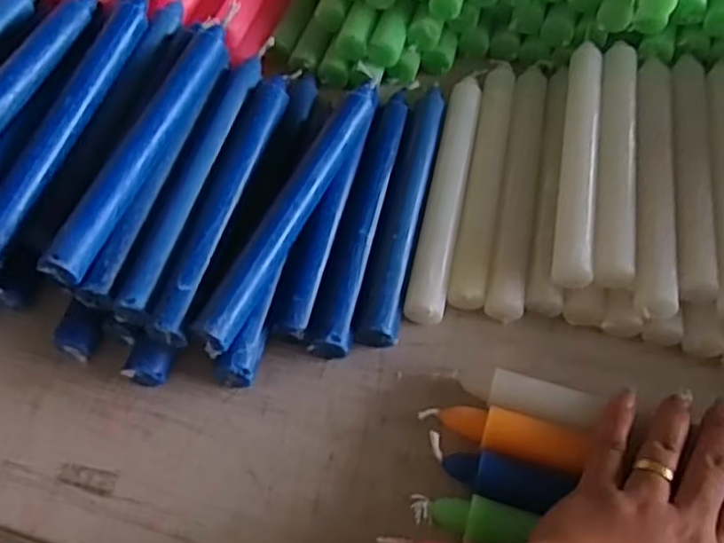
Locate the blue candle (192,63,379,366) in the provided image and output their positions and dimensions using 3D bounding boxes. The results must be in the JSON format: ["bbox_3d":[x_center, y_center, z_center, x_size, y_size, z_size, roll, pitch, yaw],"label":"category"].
[{"bbox_3d":[-0.036,-0.044,0.416,0.020,0.027,0.214,21,59,14],"label":"blue candle"}]

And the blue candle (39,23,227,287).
[{"bbox_3d":[-0.128,-0.081,0.413,0.019,0.019,0.202,14,58,10],"label":"blue candle"}]

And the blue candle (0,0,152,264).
[{"bbox_3d":[-0.174,-0.102,0.423,0.020,0.024,0.221,13,58,9],"label":"blue candle"}]

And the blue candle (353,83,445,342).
[{"bbox_3d":[0.028,-0.042,0.435,0.022,0.021,0.198,10,57,7],"label":"blue candle"}]

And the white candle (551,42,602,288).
[{"bbox_3d":[0.136,-0.072,0.438,0.022,0.023,0.194,10,57,7],"label":"white candle"}]

